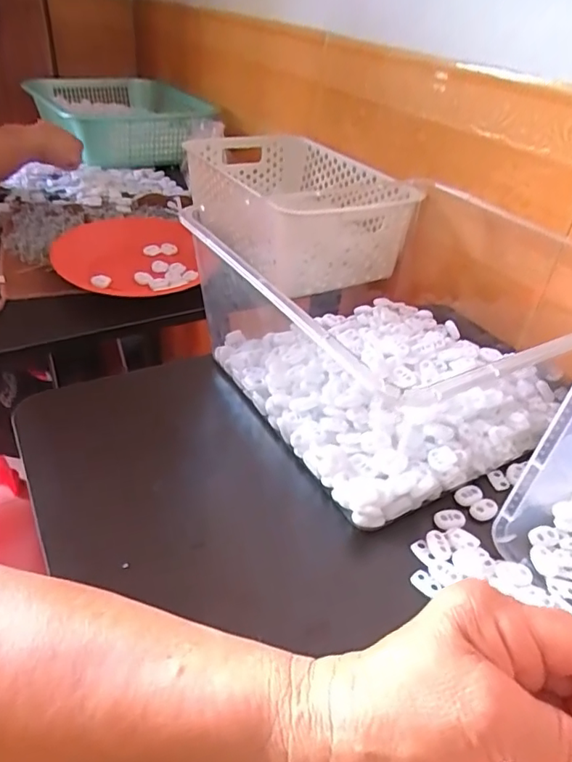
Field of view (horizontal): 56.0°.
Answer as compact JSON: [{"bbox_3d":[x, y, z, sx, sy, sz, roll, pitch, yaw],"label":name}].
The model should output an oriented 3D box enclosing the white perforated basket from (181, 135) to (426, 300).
[{"bbox_3d":[0.008,-0.243,0.737,0.222,0.099,0.307,-13,40,-24],"label":"white perforated basket"}]

